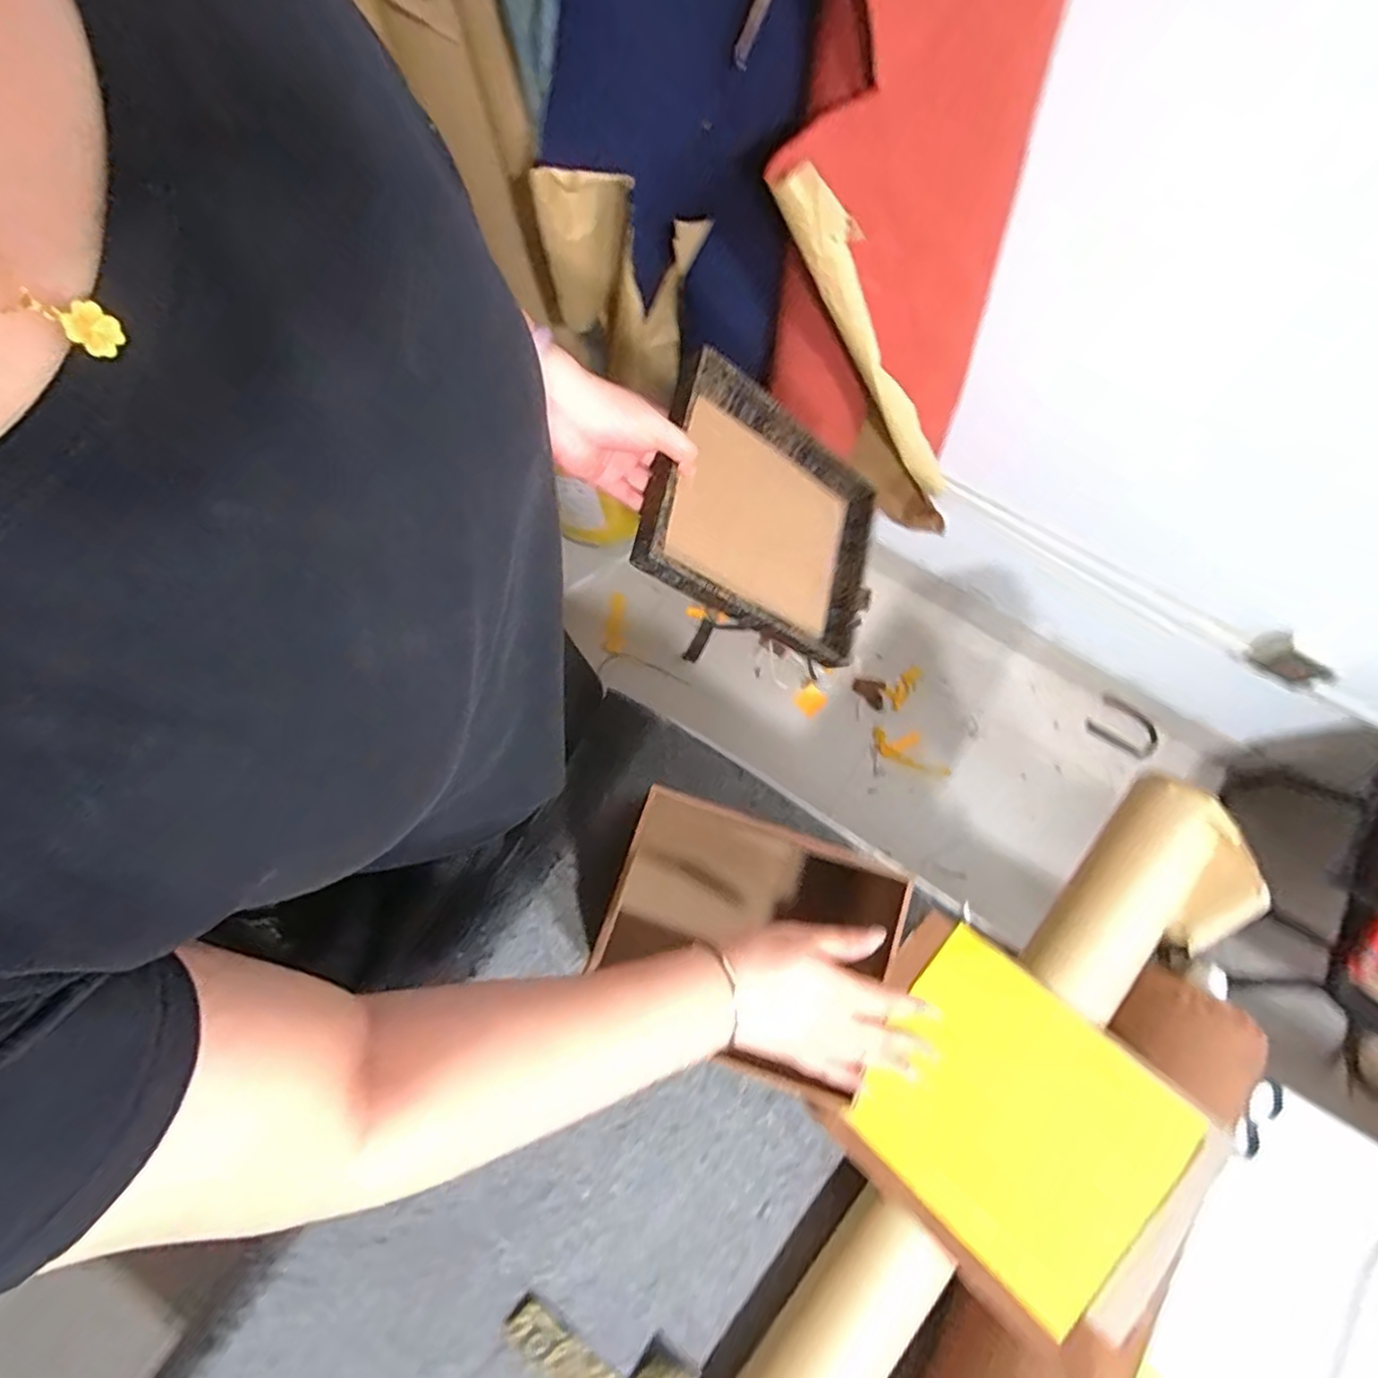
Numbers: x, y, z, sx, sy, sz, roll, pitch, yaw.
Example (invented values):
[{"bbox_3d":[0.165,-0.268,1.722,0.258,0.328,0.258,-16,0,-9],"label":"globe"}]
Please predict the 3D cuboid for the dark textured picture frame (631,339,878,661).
[{"bbox_3d":[0.080,-0.158,0.642,0.270,0.034,0.215,23,71,-35],"label":"dark textured picture frame"}]

